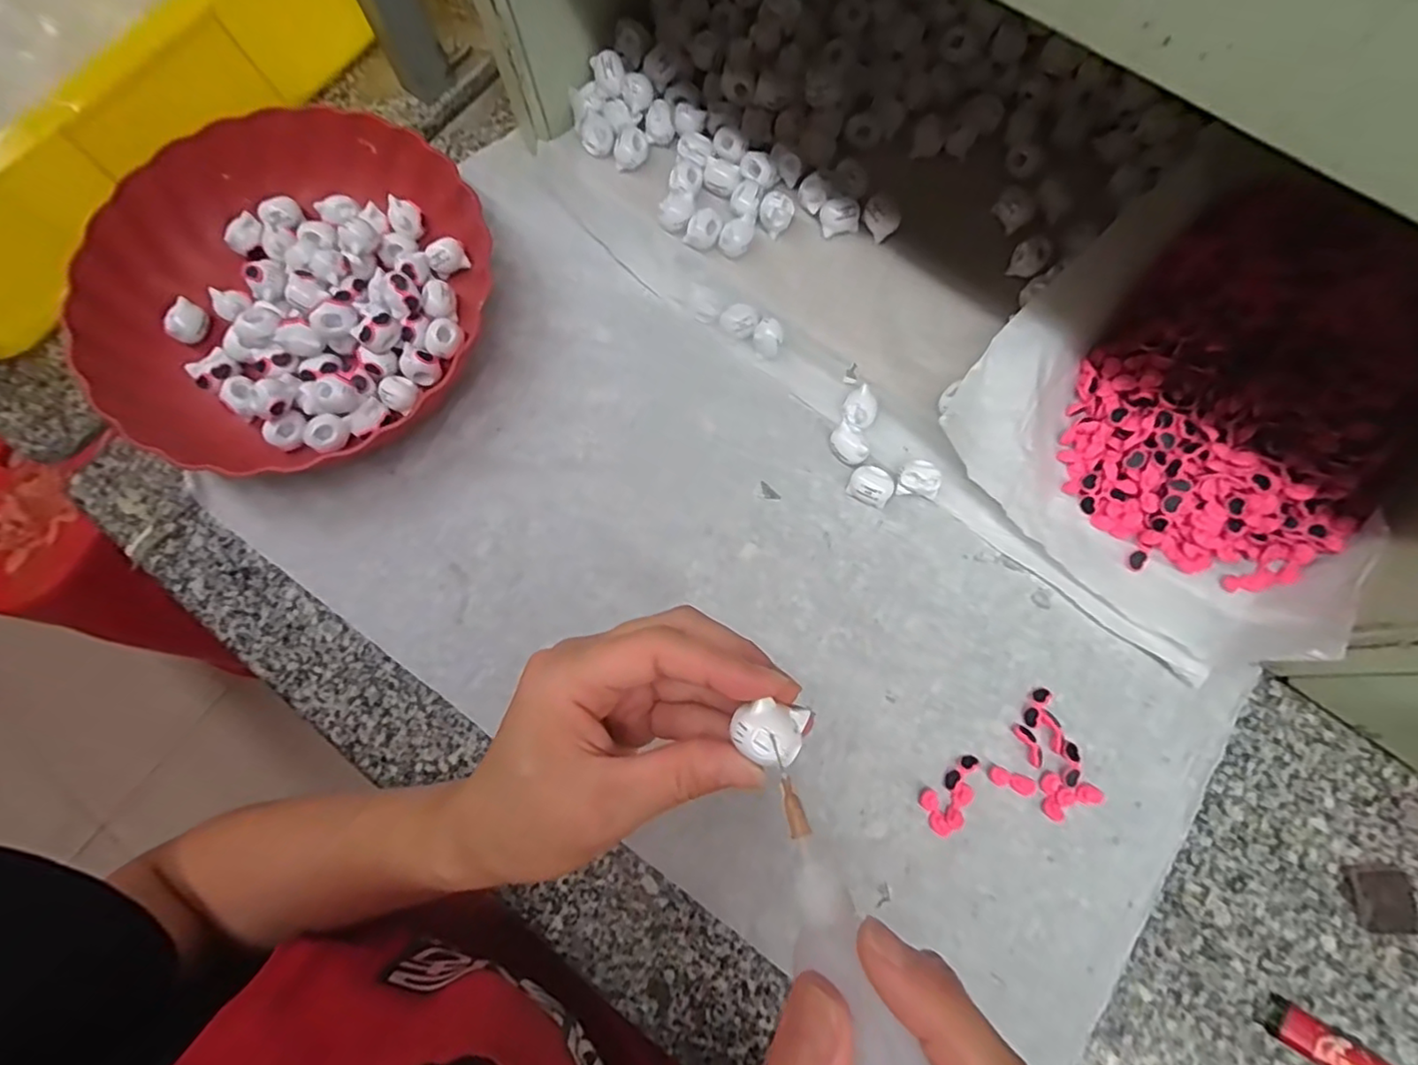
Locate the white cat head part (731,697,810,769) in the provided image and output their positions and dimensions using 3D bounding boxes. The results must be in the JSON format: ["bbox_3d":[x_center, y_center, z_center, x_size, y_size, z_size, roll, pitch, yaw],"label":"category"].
[{"bbox_3d":[0.021,0.067,0.204,0.023,0.014,0.020,19,76,5],"label":"white cat head part"}]

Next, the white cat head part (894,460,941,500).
[{"bbox_3d":[0.129,-0.032,0.371,0.025,0.018,0.019,12,76,3],"label":"white cat head part"}]

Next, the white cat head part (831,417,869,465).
[{"bbox_3d":[0.087,-0.053,0.376,0.026,0.019,0.017,44,80,10],"label":"white cat head part"}]

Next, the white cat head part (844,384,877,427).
[{"bbox_3d":[0.094,-0.076,0.379,0.020,0.014,0.025,27,77,7],"label":"white cat head part"}]

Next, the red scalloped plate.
[{"bbox_3d":[-0.263,-0.159,0.391,0.234,0.052,0.222,0,75,0],"label":"red scalloped plate"}]

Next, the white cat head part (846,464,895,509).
[{"bbox_3d":[0.100,-0.029,0.373,0.026,0.018,0.021,26,77,7],"label":"white cat head part"}]

